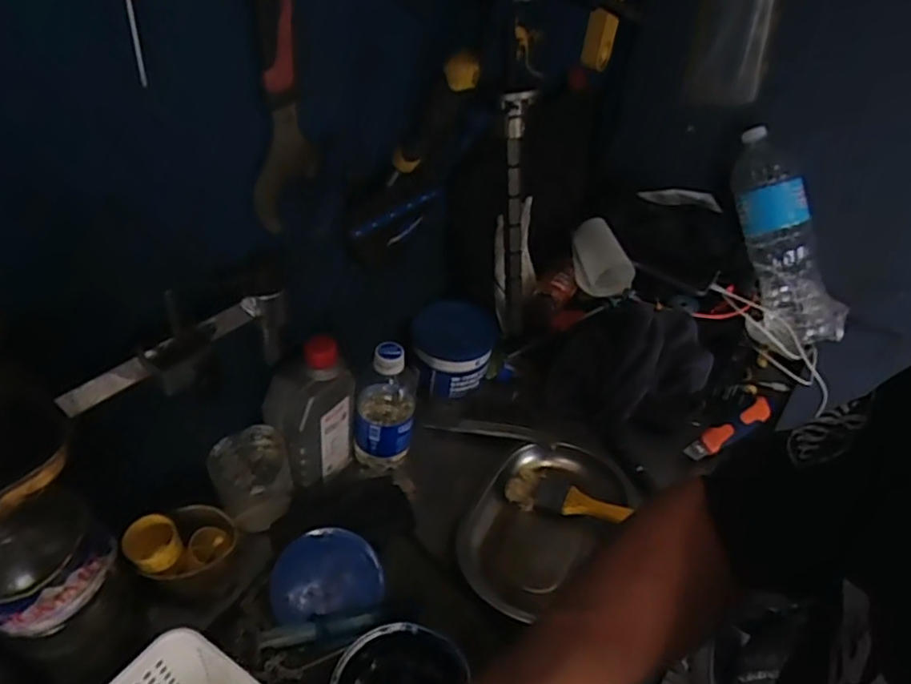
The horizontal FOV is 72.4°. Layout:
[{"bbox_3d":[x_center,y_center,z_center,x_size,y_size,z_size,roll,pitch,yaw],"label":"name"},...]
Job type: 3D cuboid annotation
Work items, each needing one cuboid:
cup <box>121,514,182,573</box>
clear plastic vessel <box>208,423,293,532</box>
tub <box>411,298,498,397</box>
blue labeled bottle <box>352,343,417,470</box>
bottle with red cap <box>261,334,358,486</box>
[{"bbox_3d":[-0.241,0.161,0.497,0.041,0.027,0.037,29,46,24],"label":"cup"},{"bbox_3d":[-0.195,0.134,0.599,0.065,0.092,0.058,-13,44,-21],"label":"clear plastic vessel"},{"bbox_3d":[-0.002,0.009,0.763,0.094,0.102,0.092,12,41,6],"label":"tub"},{"bbox_3d":[-0.074,0.071,0.656,0.065,0.168,0.058,1,41,-7],"label":"blue labeled bottle"},{"bbox_3d":[-0.140,0.069,0.607,0.053,0.157,0.074,29,45,24],"label":"bottle with red cap"}]

